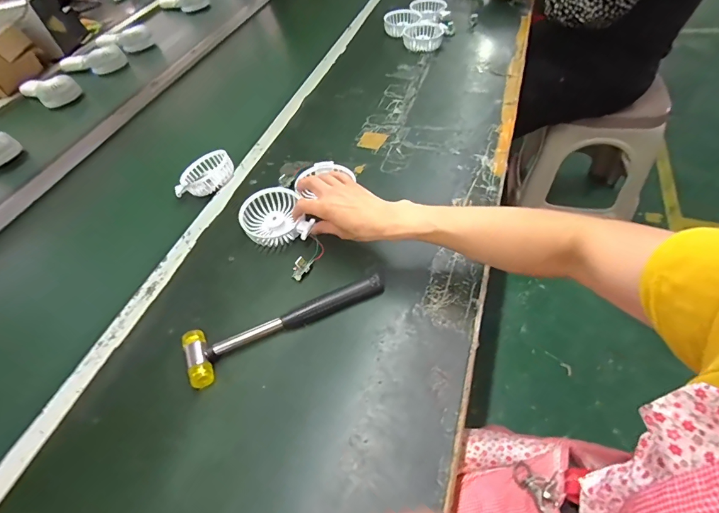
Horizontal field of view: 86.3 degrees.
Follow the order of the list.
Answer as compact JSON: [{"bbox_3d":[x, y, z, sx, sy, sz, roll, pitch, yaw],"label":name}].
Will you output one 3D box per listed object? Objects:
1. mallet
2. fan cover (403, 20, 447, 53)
[{"bbox_3d":[-0.084,0.075,0.457,0.237,0.022,0.060,-22,54,-14],"label":"mallet"},{"bbox_3d":[0.151,-0.514,0.899,0.091,0.032,0.095,9,53,10],"label":"fan cover"}]

